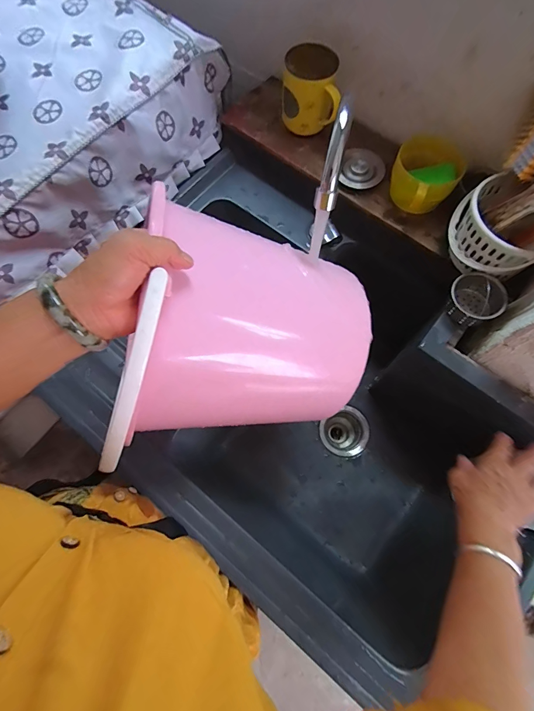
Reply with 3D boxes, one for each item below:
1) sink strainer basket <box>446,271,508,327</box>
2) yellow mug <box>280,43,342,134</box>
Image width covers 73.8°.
[{"bbox_3d":[0.300,-0.081,0.517,0.071,0.047,0.072,0,71,1],"label":"sink strainer basket"},{"bbox_3d":[0.067,-0.425,0.578,0.088,0.095,0.085,0,71,1],"label":"yellow mug"}]

